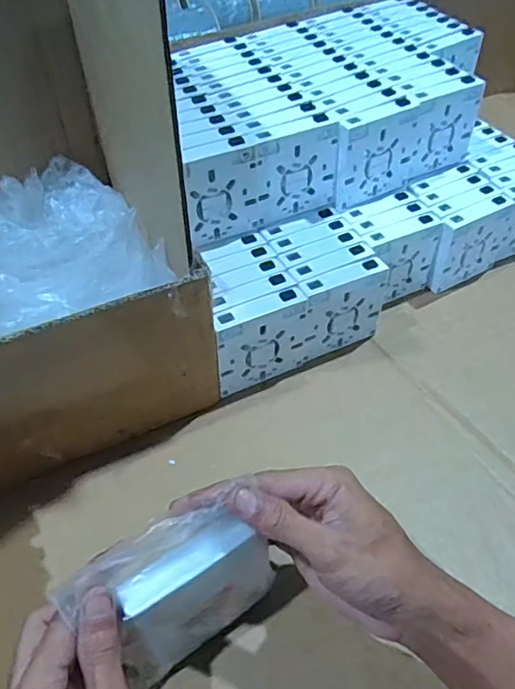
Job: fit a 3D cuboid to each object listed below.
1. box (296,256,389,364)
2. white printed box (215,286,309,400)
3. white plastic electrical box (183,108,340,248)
[{"bbox_3d":[0.078,-0.031,0.524,0.085,0.087,0.021,-21,51,-18],"label":"box"},{"bbox_3d":[0.003,-0.001,0.497,0.088,0.087,0.022,-22,51,-19],"label":"white printed box"},{"bbox_3d":[0.004,-0.152,0.518,0.148,0.089,0.026,-23,51,-19],"label":"white plastic electrical box"}]

